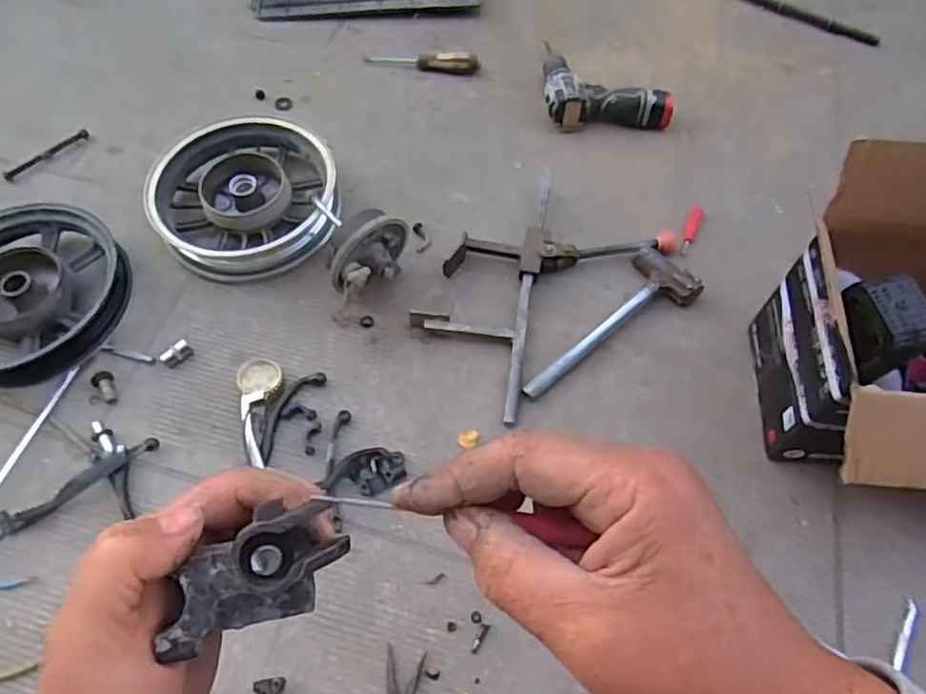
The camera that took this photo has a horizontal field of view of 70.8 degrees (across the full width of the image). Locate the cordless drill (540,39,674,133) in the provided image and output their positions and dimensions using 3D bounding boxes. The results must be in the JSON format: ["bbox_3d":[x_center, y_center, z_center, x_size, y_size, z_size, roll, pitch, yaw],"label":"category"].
[{"bbox_3d":[0.236,-0.448,1.090,0.201,0.057,0.202,2,61,0],"label":"cordless drill"}]

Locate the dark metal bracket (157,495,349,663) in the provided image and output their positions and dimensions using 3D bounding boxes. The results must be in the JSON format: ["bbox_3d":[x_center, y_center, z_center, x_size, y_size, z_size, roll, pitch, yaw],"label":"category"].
[{"bbox_3d":[-0.075,0.081,0.230,0.066,0.033,0.030,-25,65,-14],"label":"dark metal bracket"}]

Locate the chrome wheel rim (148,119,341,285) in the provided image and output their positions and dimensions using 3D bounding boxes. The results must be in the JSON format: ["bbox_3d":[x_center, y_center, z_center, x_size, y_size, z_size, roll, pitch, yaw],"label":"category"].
[{"bbox_3d":[-0.317,-0.224,0.956,0.253,0.064,0.249,-16,63,-10],"label":"chrome wheel rim"}]

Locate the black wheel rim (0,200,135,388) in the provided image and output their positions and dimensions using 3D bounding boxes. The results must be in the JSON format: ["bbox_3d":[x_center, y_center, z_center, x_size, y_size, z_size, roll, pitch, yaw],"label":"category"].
[{"bbox_3d":[-0.593,-0.073,0.877,0.265,0.061,0.256,21,63,10],"label":"black wheel rim"}]

